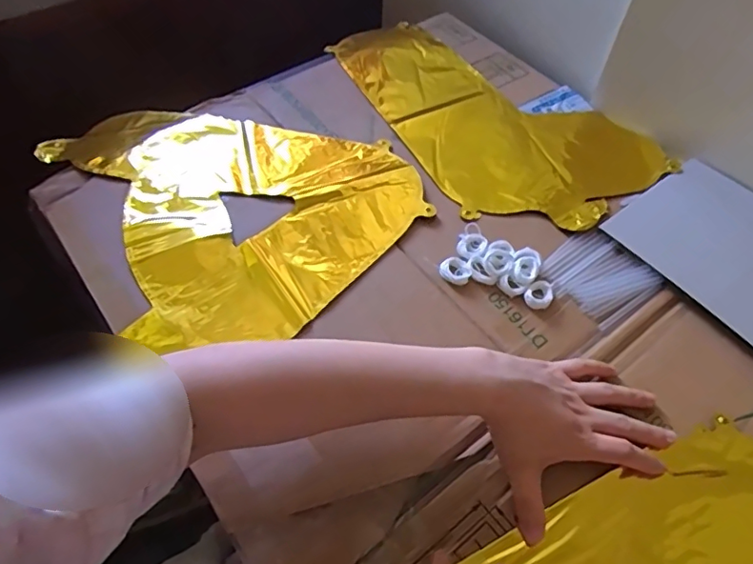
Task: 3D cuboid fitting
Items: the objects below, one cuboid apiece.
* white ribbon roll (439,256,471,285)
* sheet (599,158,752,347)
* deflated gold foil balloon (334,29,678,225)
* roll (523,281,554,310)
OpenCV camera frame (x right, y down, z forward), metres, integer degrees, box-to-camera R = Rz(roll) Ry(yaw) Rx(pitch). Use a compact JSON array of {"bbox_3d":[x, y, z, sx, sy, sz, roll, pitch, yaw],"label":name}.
[{"bbox_3d":[0.072,-0.011,0.494,0.027,0.004,0.026,1,56,-1],"label":"white ribbon roll"},{"bbox_3d":[0.334,-0.030,0.511,0.153,0.006,0.189,-32,61,-21],"label":"sheet"},{"bbox_3d":[0.127,-0.205,0.641,0.234,0.015,0.386,-24,60,-17],"label":"deflated gold foil balloon"},{"bbox_3d":[0.144,0.011,0.483,0.023,0.006,0.028,39,63,22],"label":"roll"}]

